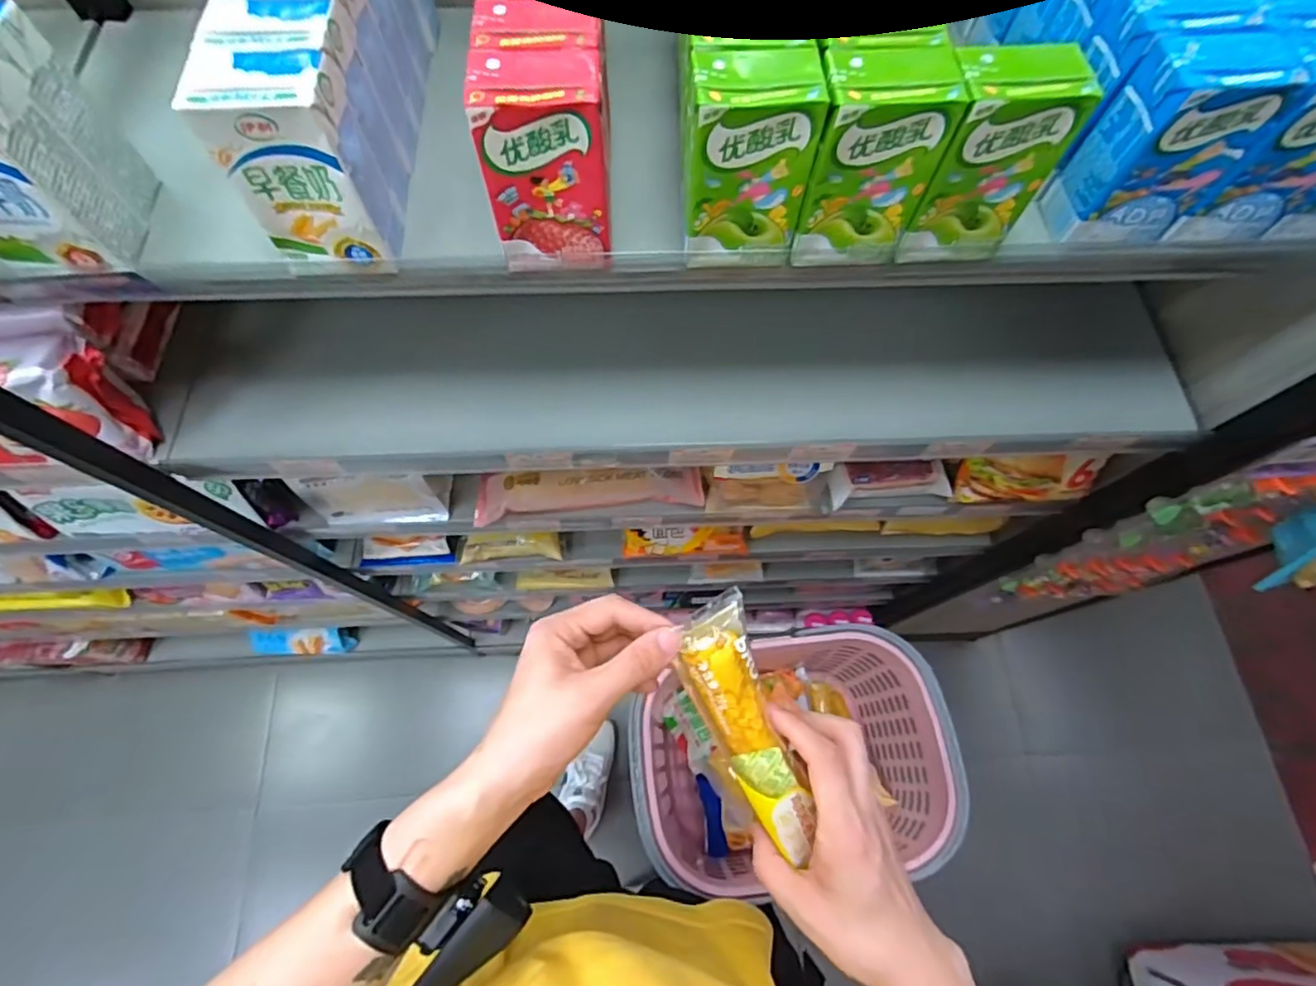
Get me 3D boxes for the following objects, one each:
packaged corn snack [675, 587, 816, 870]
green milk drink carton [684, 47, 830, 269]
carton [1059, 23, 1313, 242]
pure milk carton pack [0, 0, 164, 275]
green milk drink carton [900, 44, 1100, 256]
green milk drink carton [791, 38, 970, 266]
[{"bbox_3d":[0.058,0.152,0.395,0.050,0.028,0.167,-22,97,-9],"label":"packaged corn snack"},{"bbox_3d":[0.049,-0.183,0.344,0.067,0.105,0.042,1,69,-1],"label":"green milk drink carton"},{"bbox_3d":[0.286,-0.199,0.346,0.066,0.096,0.045,-5,70,-3],"label":"carton"},{"bbox_3d":[-0.361,-0.194,0.343,0.069,0.105,0.098,-5,70,-3],"label":"pure milk carton pack"},{"bbox_3d":[0.181,-0.186,0.345,0.064,0.105,0.041,0,69,-1],"label":"green milk drink carton"},{"bbox_3d":[0.115,-0.185,0.343,0.065,0.103,0.045,-4,70,-3],"label":"green milk drink carton"}]

